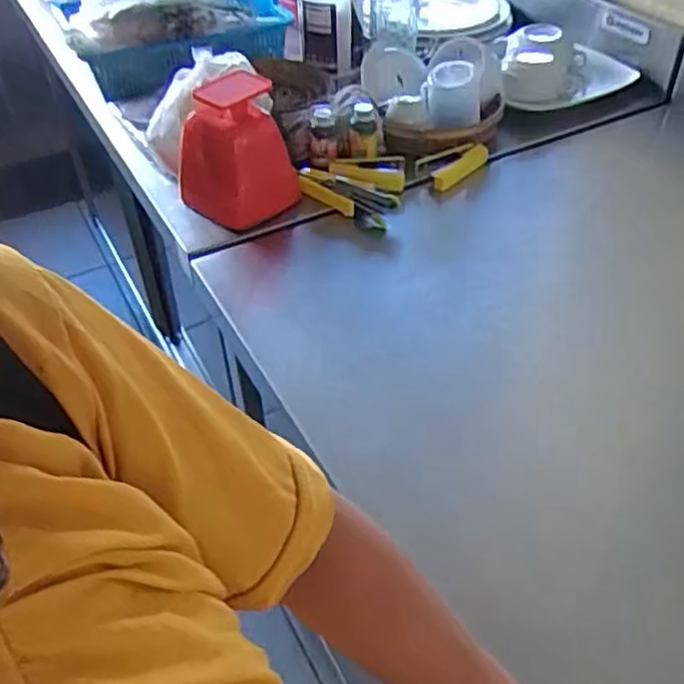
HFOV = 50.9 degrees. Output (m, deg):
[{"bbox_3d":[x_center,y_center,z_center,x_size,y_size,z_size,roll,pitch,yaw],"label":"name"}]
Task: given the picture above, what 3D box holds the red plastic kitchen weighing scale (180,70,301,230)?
[{"bbox_3d":[-0.133,-0.242,0.890,0.110,0.166,0.104,-28,49,-25],"label":"red plastic kitchen weighing scale"}]

